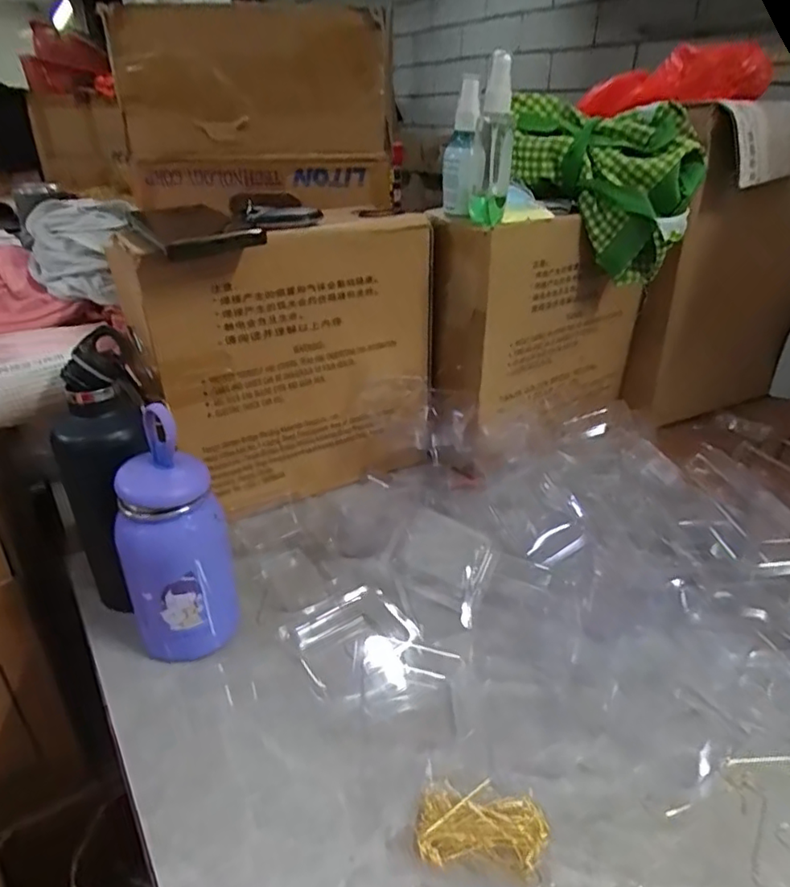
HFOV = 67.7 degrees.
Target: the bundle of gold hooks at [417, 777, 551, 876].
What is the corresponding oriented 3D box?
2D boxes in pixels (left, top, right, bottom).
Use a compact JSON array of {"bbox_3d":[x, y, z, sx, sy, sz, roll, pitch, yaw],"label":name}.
[{"bbox_3d":[0.049,0.218,0.337,0.070,0.017,0.041,2,30,3],"label":"bundle of gold hooks"}]

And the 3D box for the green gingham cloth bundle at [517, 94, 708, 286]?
[{"bbox_3d":[0.210,-0.266,0.624,0.193,0.157,0.098,8,30,13],"label":"green gingham cloth bundle"}]

